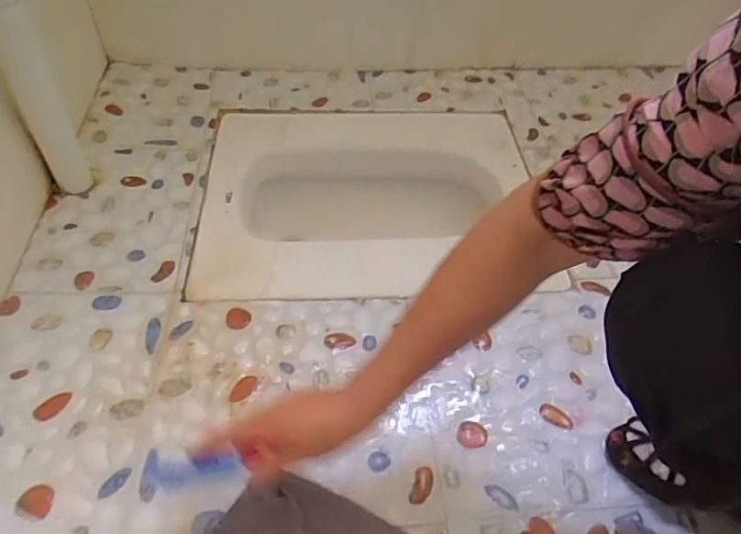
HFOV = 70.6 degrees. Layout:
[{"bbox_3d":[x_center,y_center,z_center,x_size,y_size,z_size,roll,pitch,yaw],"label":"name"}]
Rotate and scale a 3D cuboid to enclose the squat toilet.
[{"bbox_3d":[0.005,-0.091,0.873,0.536,0.126,0.424,-3,50,-7],"label":"squat toilet"}]

